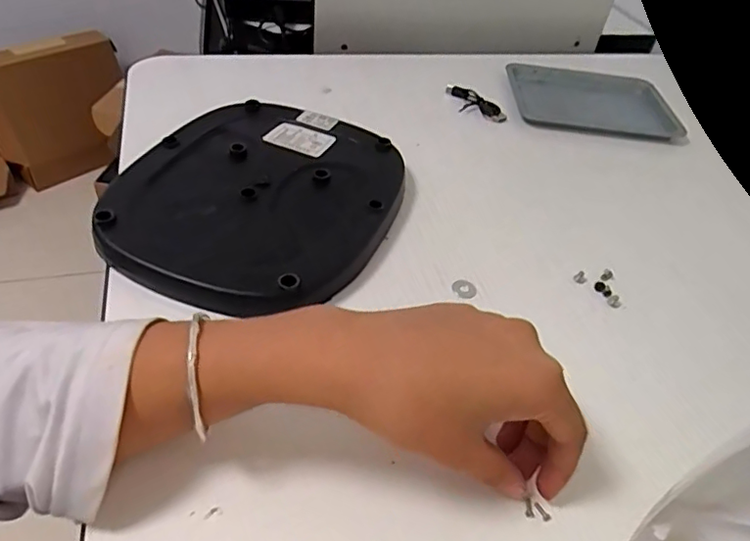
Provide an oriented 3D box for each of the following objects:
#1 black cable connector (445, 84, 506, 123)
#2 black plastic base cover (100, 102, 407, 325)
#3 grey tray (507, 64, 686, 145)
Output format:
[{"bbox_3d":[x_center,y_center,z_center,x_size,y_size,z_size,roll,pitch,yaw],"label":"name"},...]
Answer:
[{"bbox_3d":[0.098,-0.167,0.562,0.025,0.012,0.071,-25,52,-30],"label":"black cable connector"},{"bbox_3d":[-0.081,-0.052,0.402,0.179,0.024,0.215,22,45,15],"label":"black plastic base cover"},{"bbox_3d":[0.231,-0.182,0.598,0.165,0.012,0.130,6,43,-2],"label":"grey tray"}]

